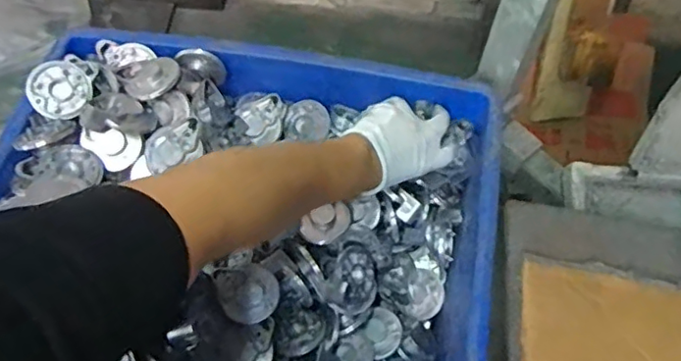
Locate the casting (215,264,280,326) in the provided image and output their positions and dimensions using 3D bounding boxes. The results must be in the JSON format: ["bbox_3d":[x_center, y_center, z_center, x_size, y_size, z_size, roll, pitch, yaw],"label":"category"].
[{"bbox_3d":[-0.098,0.122,0.624,0.062,0.018,0.059,-17,84,-11],"label":"casting"}]

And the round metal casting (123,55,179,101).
[{"bbox_3d":[-0.217,-0.117,0.658,0.058,0.011,0.054,1,61,-1],"label":"round metal casting"}]

